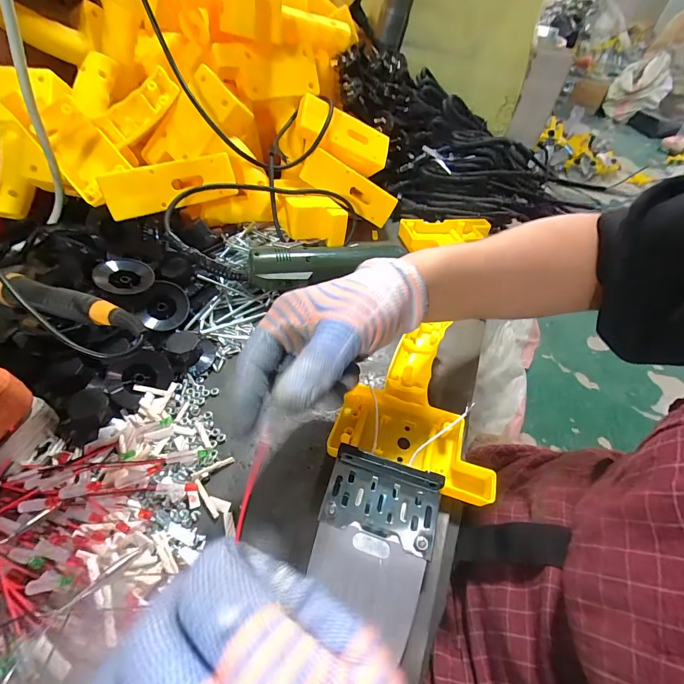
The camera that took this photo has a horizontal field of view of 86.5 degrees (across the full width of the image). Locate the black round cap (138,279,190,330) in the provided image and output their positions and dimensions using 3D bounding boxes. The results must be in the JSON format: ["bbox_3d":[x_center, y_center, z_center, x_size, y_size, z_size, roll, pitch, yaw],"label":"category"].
[{"bbox_3d":[-0.171,-0.035,0.352,0.043,0.045,0.016,-19,15,-31],"label":"black round cap"}]

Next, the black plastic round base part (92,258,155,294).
[{"bbox_3d":[-0.205,-0.061,0.341,0.046,0.015,0.044,3,48,-3],"label":"black plastic round base part"}]

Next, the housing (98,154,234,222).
[{"bbox_3d":[-0.168,-0.157,0.363,0.123,0.040,0.016,-25,29,-24],"label":"housing"}]

